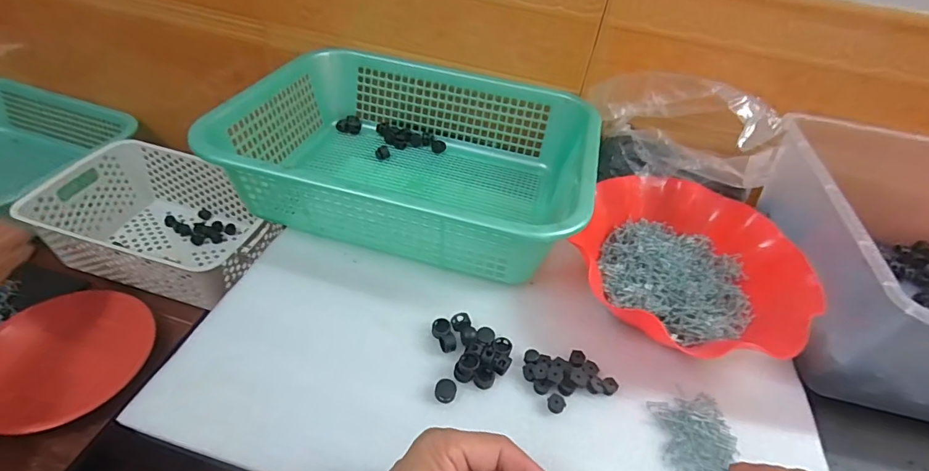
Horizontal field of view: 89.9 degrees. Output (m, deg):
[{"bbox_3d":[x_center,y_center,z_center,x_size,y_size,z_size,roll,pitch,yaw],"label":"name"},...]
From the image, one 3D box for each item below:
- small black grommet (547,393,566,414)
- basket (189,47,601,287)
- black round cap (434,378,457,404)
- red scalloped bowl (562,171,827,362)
[{"bbox_3d":[0.074,0.135,0.374,0.013,0.009,0.013,-30,55,-33],"label":"small black grommet"},{"bbox_3d":[-0.054,-0.094,0.540,0.385,0.113,0.295,13,46,7],"label":"basket"},{"bbox_3d":[-0.015,0.126,0.378,0.017,0.009,0.017,4,44,-4],"label":"black round cap"},{"bbox_3d":[0.221,0.025,0.464,0.219,0.049,0.201,4,44,-4],"label":"red scalloped bowl"}]

